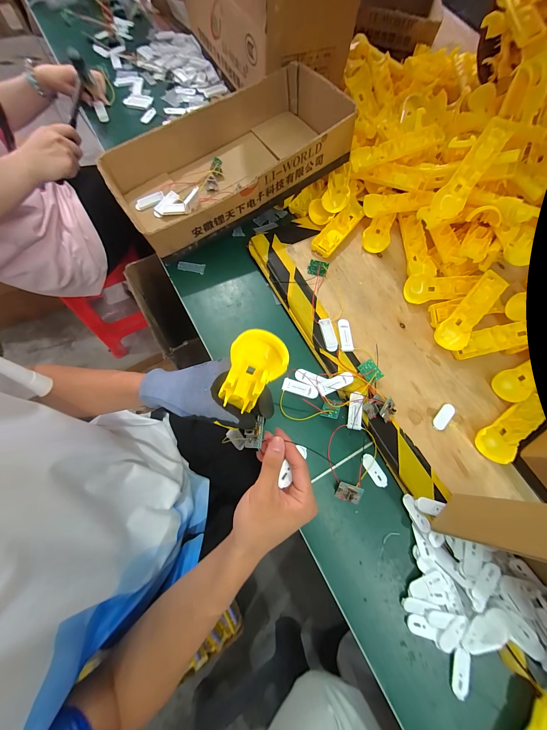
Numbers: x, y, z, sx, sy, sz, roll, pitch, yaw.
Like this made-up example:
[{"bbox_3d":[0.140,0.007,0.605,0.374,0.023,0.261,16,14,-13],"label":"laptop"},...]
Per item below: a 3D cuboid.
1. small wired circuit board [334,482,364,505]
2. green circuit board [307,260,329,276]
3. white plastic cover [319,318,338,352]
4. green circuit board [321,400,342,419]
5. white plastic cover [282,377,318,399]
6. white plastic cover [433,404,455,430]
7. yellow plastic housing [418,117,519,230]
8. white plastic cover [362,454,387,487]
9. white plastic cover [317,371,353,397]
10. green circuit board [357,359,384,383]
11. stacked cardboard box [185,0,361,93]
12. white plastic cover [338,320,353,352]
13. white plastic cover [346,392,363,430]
[{"bbox_3d":[0.109,0.182,0.359,0.036,0.014,0.022,21,72,2],"label":"small wired circuit board"},{"bbox_3d":[0.081,-0.176,0.460,0.035,0.024,0.005,10,32,-3],"label":"green circuit board"},{"bbox_3d":[0.094,-0.050,0.426,0.021,0.004,0.058,-11,73,-8],"label":"white plastic cover"},{"bbox_3d":[0.090,0.066,0.392,0.026,0.008,0.038,9,42,19],"label":"green circuit board"},{"bbox_3d":[0.043,0.038,0.404,0.057,0.004,0.021,18,72,1],"label":"white plastic cover"},{"bbox_3d":[0.268,0.082,0.396,0.020,0.006,0.049,41,74,8],"label":"white plastic cover"},{"bbox_3d":[0.330,-0.322,0.430,0.051,0.017,0.203,37,98,9],"label":"yellow plastic housing"},{"bbox_3d":[0.150,0.156,0.374,0.021,0.004,0.048,-30,77,-13],"label":"white plastic cover"},{"bbox_3d":[0.098,0.029,0.401,0.055,0.007,0.023,-25,76,7],"label":"white plastic cover"},{"bbox_3d":[0.153,0.010,0.399,0.025,0.006,0.034,-35,68,14],"label":"green circuit board"},{"bbox_3d":[-0.028,-0.746,0.512,0.207,0.230,0.429,-29,77,-13],"label":"stacked cardboard box"},{"bbox_3d":[0.122,-0.050,0.428,0.020,0.010,0.058,-1,72,-5],"label":"white plastic cover"},{"bbox_3d":[0.126,0.071,0.388,0.021,0.012,0.057,5,89,1],"label":"white plastic cover"}]

